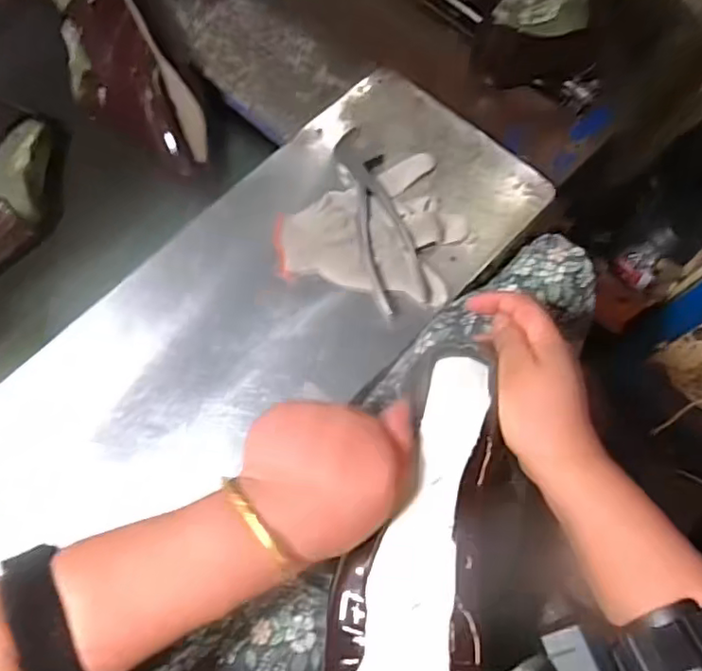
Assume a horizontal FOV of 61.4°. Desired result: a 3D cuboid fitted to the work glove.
[{"bbox_3d":[0.020,-0.108,0.532,0.157,0.016,0.138,12,73,5],"label":"work glove"}]

